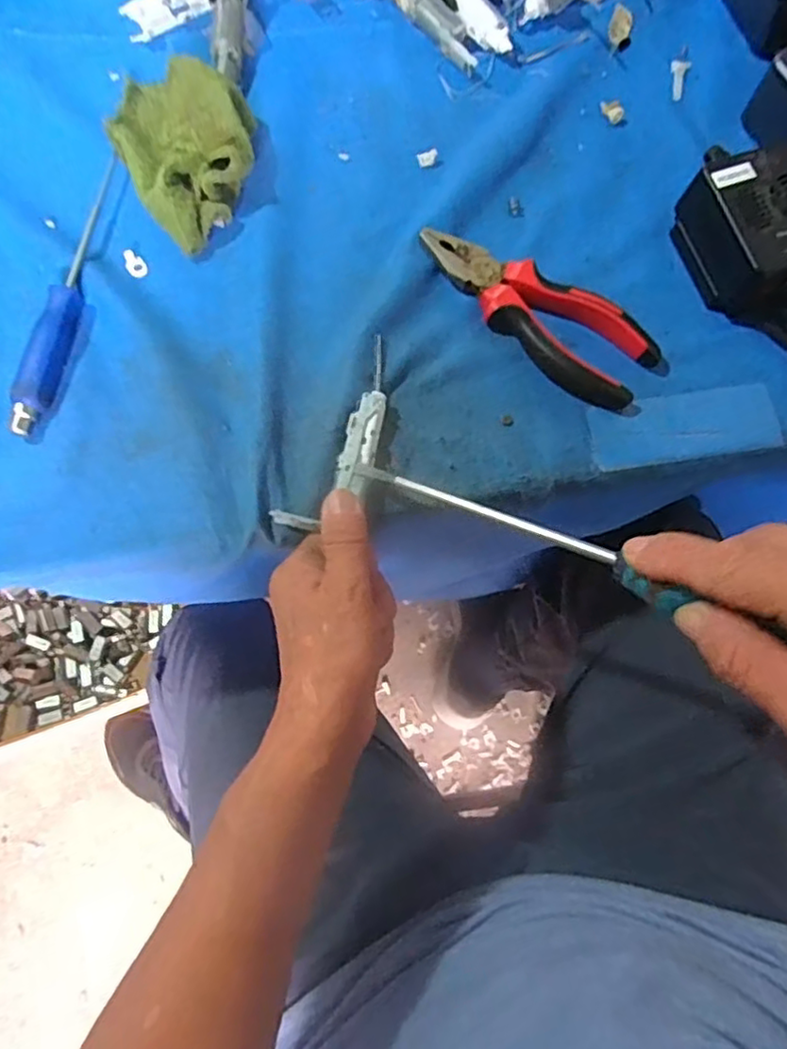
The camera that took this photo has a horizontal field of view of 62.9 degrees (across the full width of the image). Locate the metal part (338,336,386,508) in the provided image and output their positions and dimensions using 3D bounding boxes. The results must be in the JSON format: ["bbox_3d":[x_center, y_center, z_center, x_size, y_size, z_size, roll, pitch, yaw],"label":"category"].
[{"bbox_3d":[-0.014,-0.061,0.365,0.019,0.013,0.098,11,72,2],"label":"metal part"}]

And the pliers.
[{"bbox_3d":[0.086,-0.132,0.387,0.153,0.020,0.058,35,79,7],"label":"pliers"}]

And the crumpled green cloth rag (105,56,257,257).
[{"bbox_3d":[-0.129,-0.241,0.398,0.081,0.036,0.127,-23,78,-6],"label":"crumpled green cloth rag"}]

